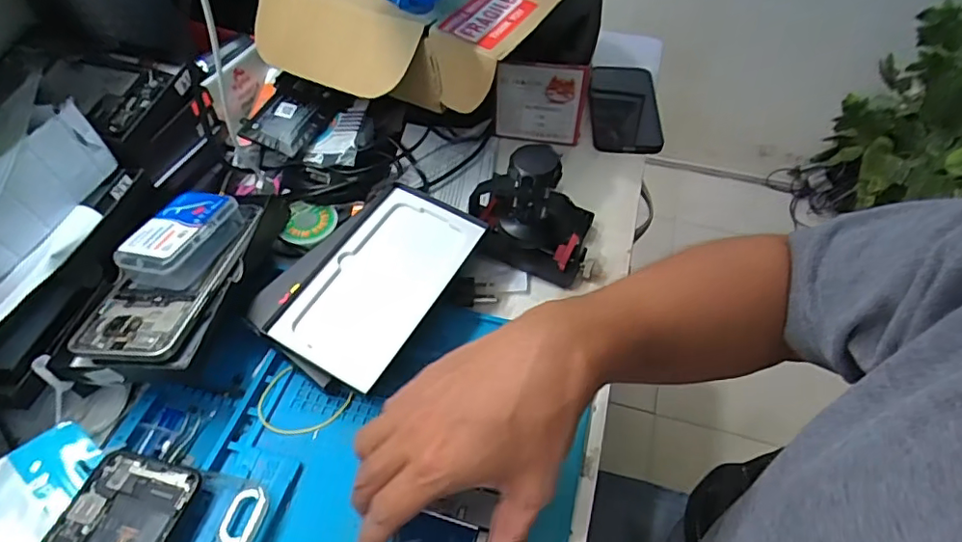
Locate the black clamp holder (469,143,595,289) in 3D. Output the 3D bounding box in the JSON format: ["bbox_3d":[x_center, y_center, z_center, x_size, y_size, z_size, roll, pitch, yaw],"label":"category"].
[{"bbox_3d":[0.044,-0.054,0.474,0.106,0.111,0.082,4,51,2],"label":"black clamp holder"}]

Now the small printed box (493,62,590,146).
[{"bbox_3d":[0.061,-0.170,0.569,0.089,0.090,0.015,5,51,3],"label":"small printed box"}]

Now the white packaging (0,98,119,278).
[{"bbox_3d":[-0.318,-0.057,0.395,0.017,0.056,0.137,11,51,8],"label":"white packaging"}]

